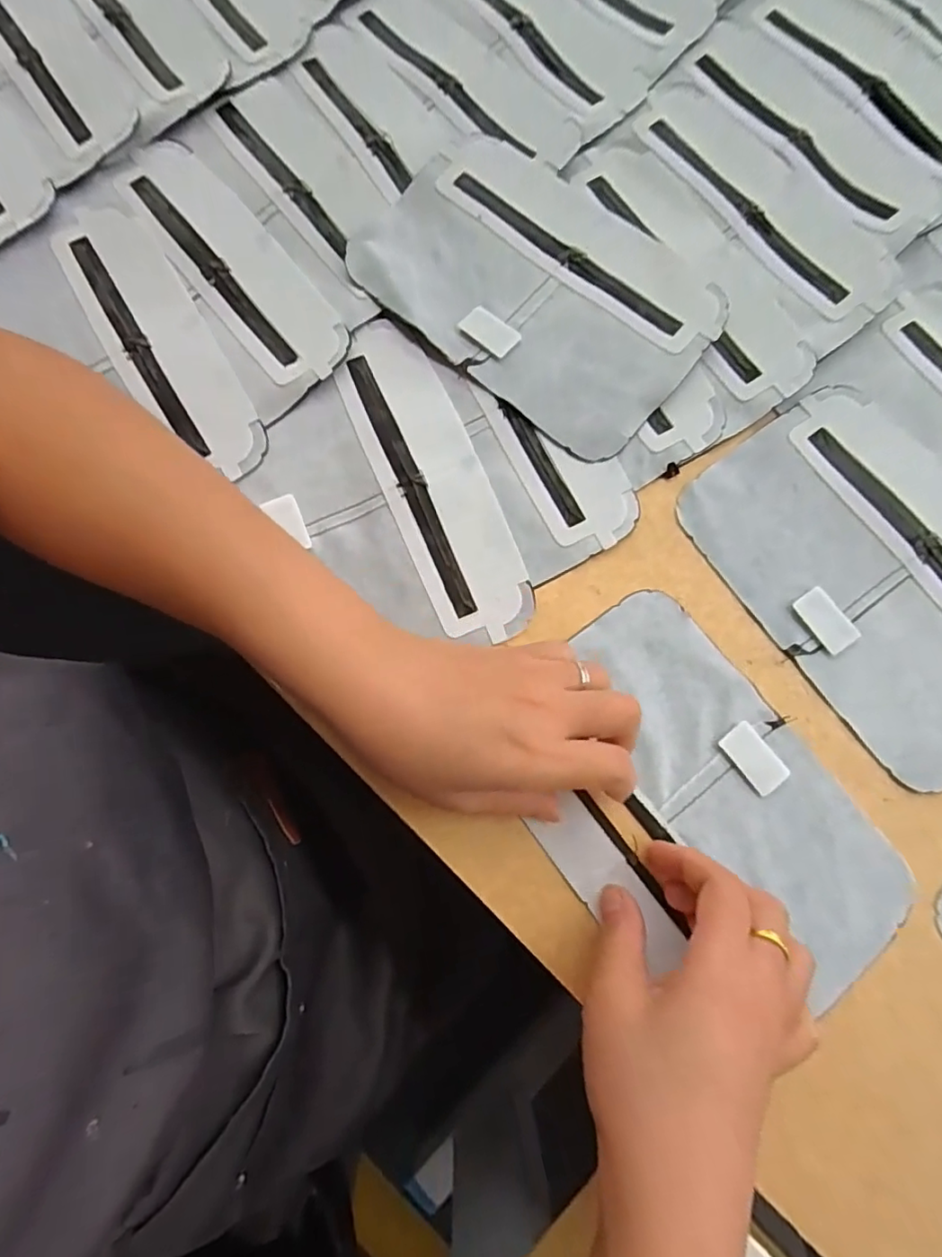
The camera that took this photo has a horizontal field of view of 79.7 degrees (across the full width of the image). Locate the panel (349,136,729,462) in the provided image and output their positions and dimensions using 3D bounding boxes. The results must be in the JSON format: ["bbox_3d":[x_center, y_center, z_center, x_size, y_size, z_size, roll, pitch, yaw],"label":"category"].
[{"bbox_3d":[0.036,-0.191,0.314,0.184,0.008,0.130,39,82,7],"label":"panel"}]

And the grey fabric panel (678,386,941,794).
[{"bbox_3d":[0.212,-0.027,0.291,0.128,0.007,0.192,-35,81,-6],"label":"grey fabric panel"}]

